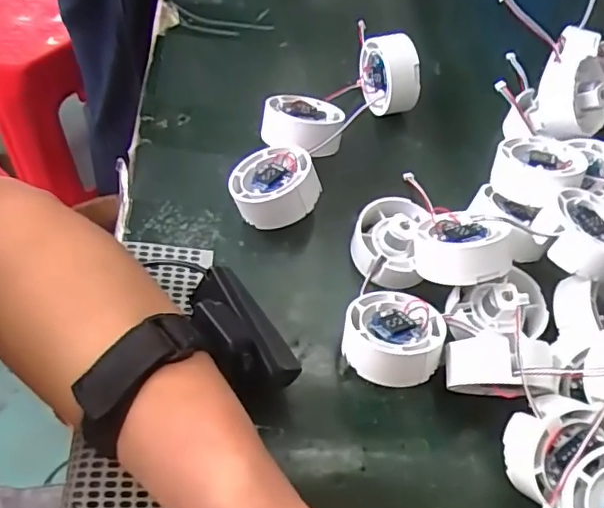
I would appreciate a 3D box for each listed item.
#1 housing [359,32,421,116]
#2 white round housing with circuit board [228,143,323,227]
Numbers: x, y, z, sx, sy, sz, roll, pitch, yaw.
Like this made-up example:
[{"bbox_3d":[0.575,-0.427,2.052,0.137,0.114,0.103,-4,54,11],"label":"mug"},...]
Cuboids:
[{"bbox_3d":[0.064,-0.133,0.421,0.028,0.055,0.047,-18,61,-14],"label":"housing"},{"bbox_3d":[-0.017,-0.042,0.365,0.052,0.025,0.052,-11,48,13],"label":"white round housing with circuit board"}]

